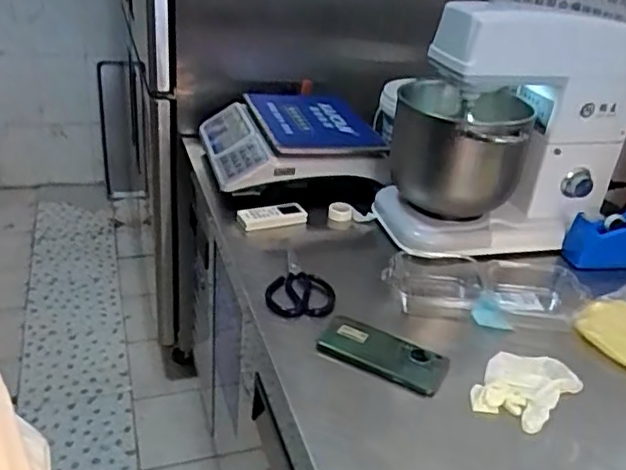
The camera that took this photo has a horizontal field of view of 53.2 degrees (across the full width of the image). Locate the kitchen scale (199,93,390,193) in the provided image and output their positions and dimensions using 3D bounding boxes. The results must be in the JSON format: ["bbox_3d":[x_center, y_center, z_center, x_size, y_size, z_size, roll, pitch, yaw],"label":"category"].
[{"bbox_3d":[-0.050,-0.199,1.269,0.315,0.089,0.308,-3,31,-17],"label":"kitchen scale"}]

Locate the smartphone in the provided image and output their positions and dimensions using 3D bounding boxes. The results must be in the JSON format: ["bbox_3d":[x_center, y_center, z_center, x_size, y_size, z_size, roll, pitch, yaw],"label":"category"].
[{"bbox_3d":[0.093,0.156,0.834,0.168,0.017,0.073,18,43,23],"label":"smartphone"}]

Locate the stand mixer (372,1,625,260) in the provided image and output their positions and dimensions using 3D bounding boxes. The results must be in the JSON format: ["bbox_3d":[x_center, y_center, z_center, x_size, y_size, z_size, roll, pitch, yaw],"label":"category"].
[{"bbox_3d":[0.330,-0.192,1.115,0.413,0.402,0.312,-14,33,-28],"label":"stand mixer"}]

